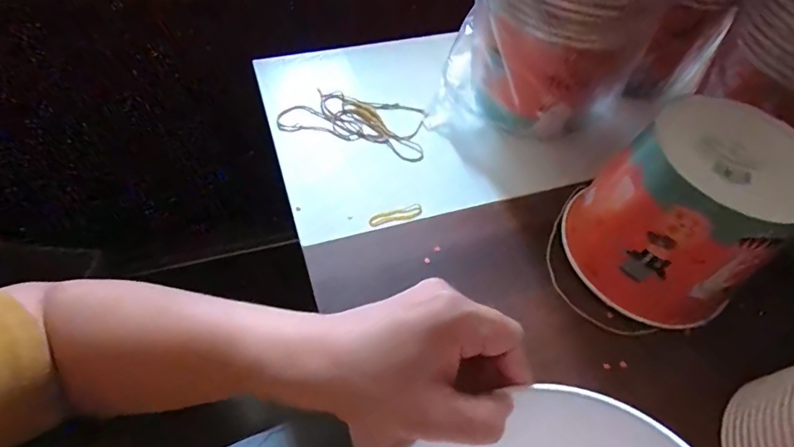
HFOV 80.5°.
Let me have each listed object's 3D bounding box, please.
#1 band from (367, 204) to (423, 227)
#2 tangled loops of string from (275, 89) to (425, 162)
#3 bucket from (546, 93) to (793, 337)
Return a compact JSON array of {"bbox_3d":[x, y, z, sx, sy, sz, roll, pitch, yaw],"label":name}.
[{"bbox_3d":[-0.001,-0.008,0.458,0.054,0.004,0.013,-16,58,-15],"label":"band"},{"bbox_3d":[-0.044,-0.119,0.527,0.156,0.009,0.086,12,55,4],"label":"tangled loops of string"},{"bbox_3d":[0.228,-0.004,0.386,0.139,0.137,0.131,2,55,-3],"label":"bucket"}]

